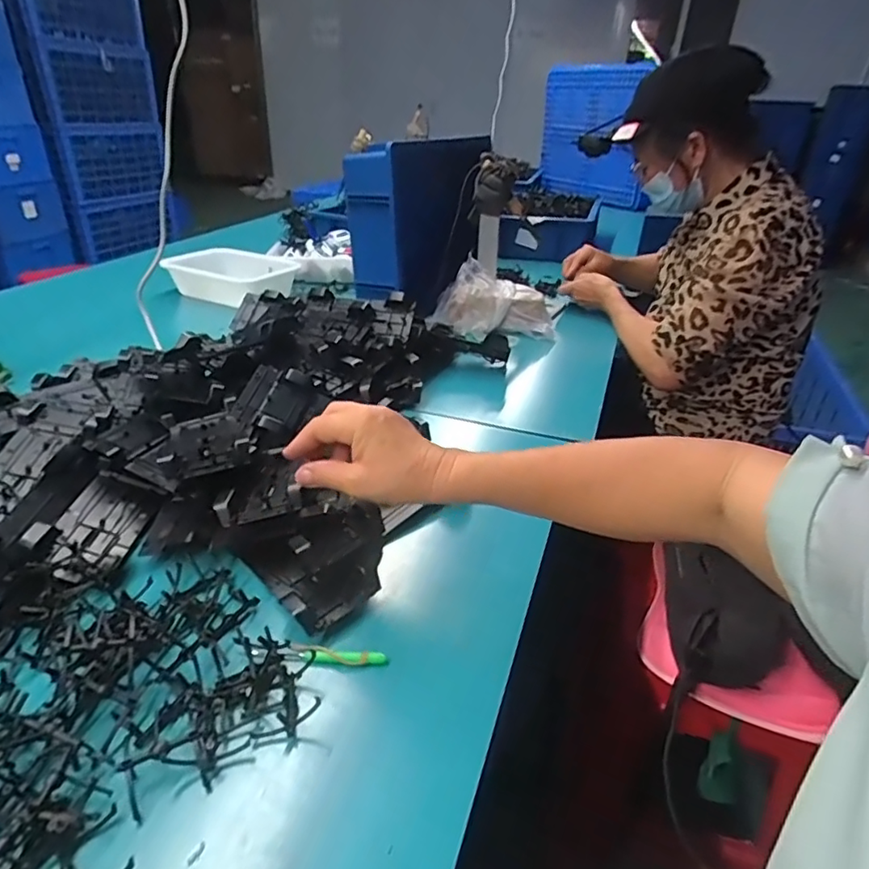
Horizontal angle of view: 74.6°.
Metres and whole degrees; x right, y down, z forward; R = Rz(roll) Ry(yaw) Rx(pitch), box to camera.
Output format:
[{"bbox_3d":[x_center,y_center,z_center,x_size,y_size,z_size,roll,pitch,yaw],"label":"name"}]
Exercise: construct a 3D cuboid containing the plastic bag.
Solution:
[{"bbox_3d":[0.113,-0.249,1.050,0.228,0.097,0.123,9,32,12],"label":"plastic bag"}]

